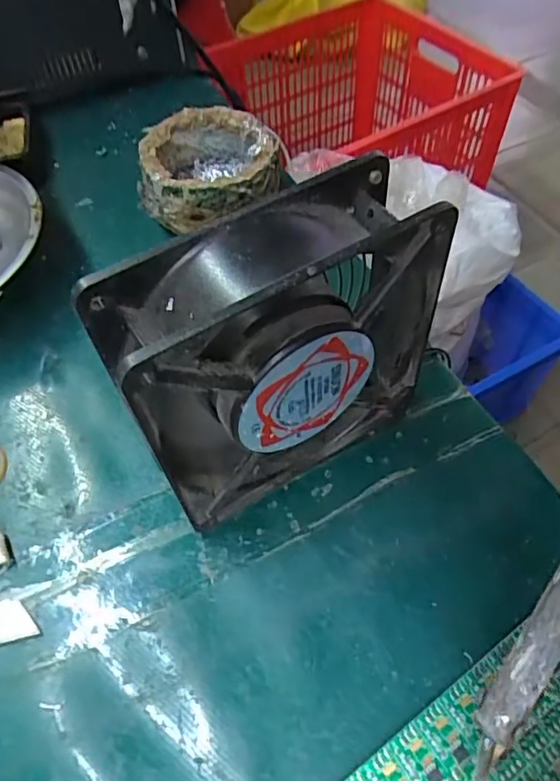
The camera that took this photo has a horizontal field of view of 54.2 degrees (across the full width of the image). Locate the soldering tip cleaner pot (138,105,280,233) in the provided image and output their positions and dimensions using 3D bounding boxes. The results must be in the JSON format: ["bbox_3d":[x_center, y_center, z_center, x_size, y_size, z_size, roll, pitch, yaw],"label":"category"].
[{"bbox_3d":[-0.043,-0.137,0.345,0.082,0.043,0.080,-1,57,1],"label":"soldering tip cleaner pot"}]

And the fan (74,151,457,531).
[{"bbox_3d":[0.002,-0.011,0.214,0.119,0.122,0.041,-27,60,-15],"label":"fan"}]

